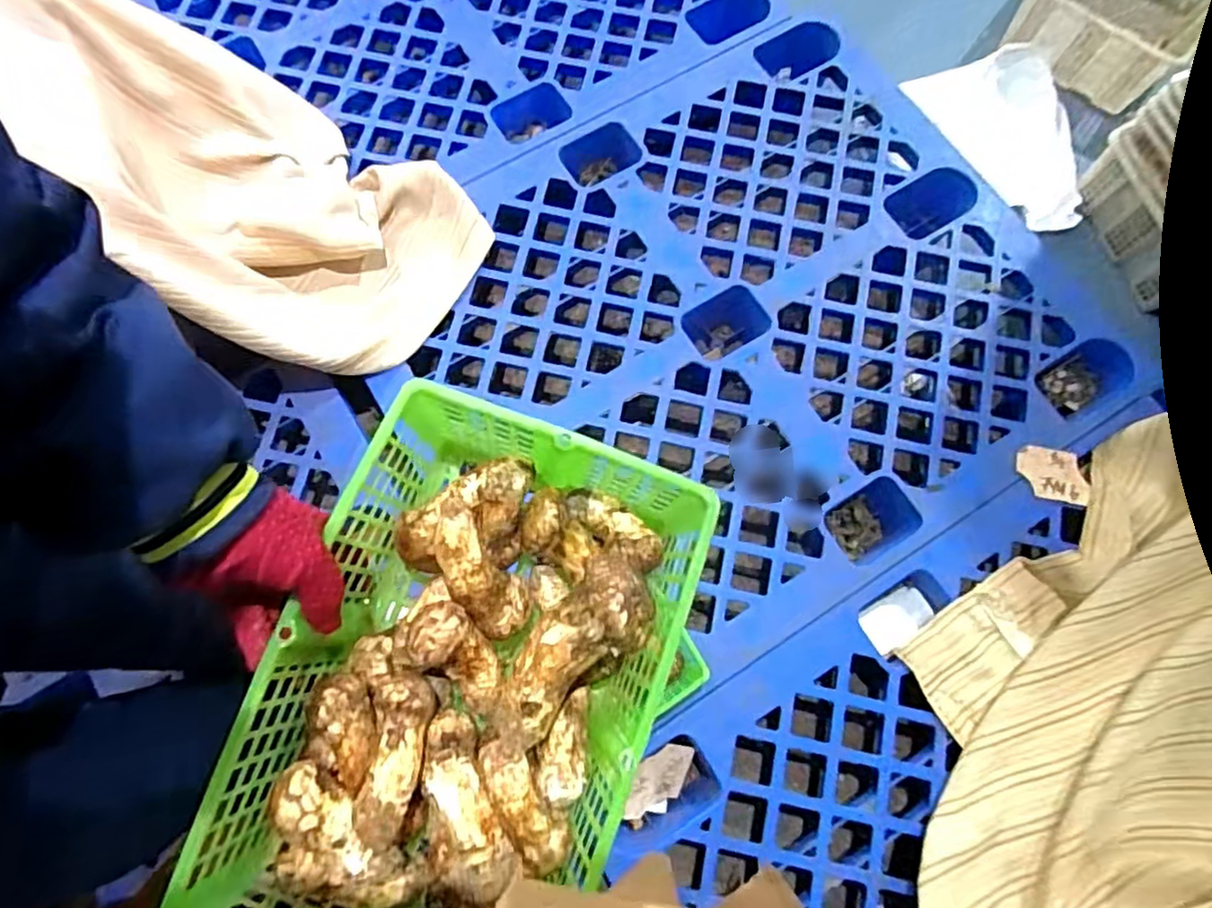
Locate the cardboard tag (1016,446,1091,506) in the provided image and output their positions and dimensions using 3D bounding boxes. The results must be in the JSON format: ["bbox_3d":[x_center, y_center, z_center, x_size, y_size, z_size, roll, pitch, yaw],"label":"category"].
[{"bbox_3d":[0.706,0.032,1.045,0.105,0.010,0.083,12,73,5],"label":"cardboard tag"}]

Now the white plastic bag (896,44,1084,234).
[{"bbox_3d":[0.857,-0.666,1.403,0.215,0.149,0.441,-31,77,-10],"label":"white plastic bag"}]

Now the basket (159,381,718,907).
[{"bbox_3d":[-0.086,0.150,0.417,0.213,0.094,0.332,20,76,3],"label":"basket"}]

